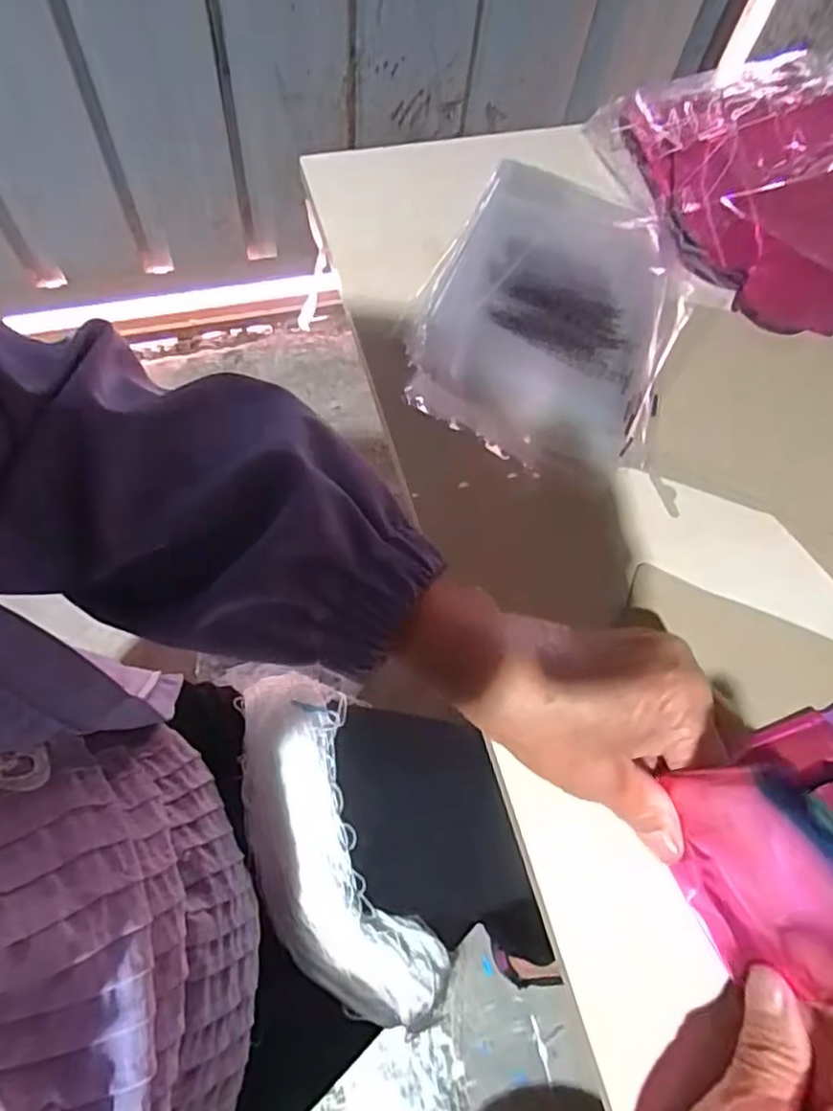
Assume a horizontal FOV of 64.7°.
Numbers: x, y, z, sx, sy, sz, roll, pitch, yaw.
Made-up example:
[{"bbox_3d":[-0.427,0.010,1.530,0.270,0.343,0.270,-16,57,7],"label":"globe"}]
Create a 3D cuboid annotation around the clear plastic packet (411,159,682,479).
[{"bbox_3d":[0.081,-0.147,0.391,0.143,0.010,0.216,20,65,5],"label":"clear plastic packet"}]

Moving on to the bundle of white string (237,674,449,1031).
[{"bbox_3d":[-0.059,0.211,0.458,0.095,0.060,0.258,-23,86,-10],"label":"bundle of white string"}]

